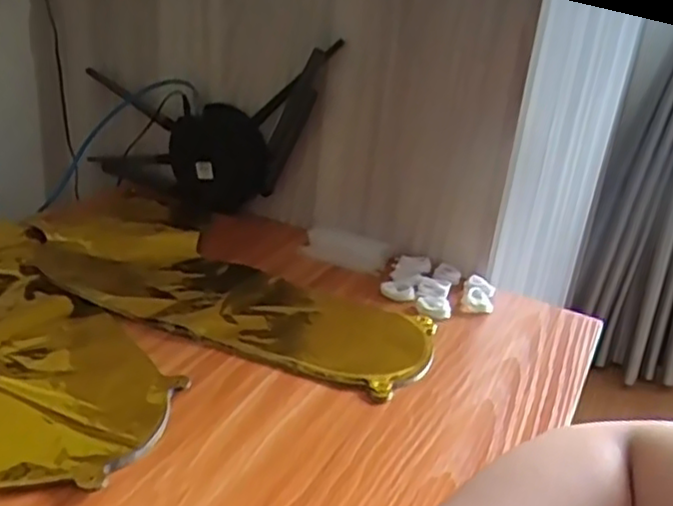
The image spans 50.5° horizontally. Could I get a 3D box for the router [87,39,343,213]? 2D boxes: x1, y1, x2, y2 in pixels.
[{"bbox_3d":[-0.147,-0.133,0.783,0.336,0.171,0.032,-9,16,28],"label":"router"}]

